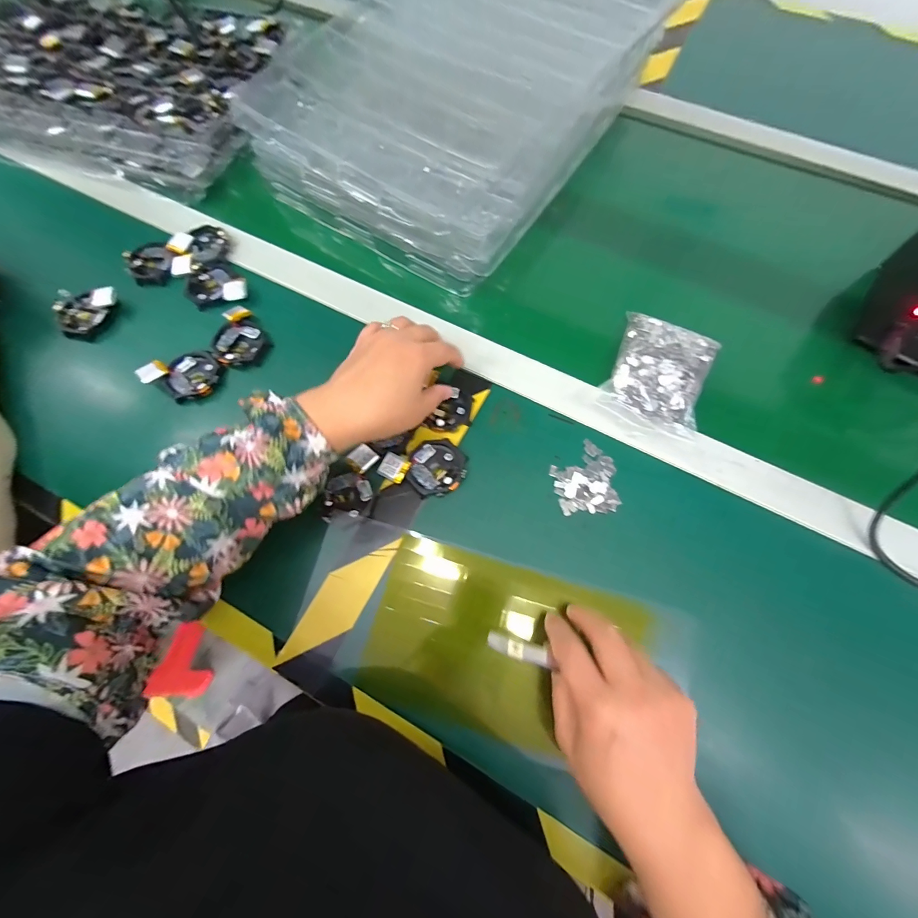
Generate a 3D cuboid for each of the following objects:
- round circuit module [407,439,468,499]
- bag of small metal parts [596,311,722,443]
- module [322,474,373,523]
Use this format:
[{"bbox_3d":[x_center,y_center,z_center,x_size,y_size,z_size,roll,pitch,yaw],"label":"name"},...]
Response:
[{"bbox_3d":[-0.018,0.007,0.349,0.047,0.008,0.053,6,71,4],"label":"round circuit module"},{"bbox_3d":[0.186,-0.079,0.367,0.089,0.020,0.121,25,73,10],"label":"bag of small metal parts"},{"bbox_3d":[-0.097,0.032,0.344,0.041,0.007,0.036,-13,71,-3],"label":"module"}]

